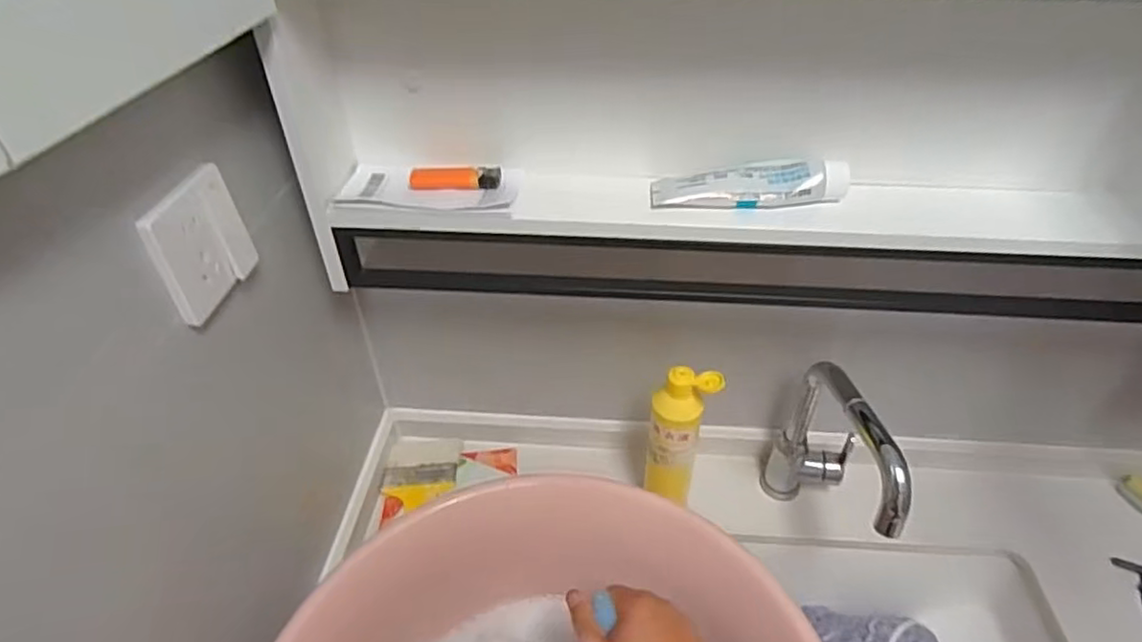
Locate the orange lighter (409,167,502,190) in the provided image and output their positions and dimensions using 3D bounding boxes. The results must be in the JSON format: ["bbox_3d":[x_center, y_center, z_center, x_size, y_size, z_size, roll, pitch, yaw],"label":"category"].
[{"bbox_3d":[-0.105,-0.130,0.590,0.081,0.012,0.024,-1,41,-1],"label":"orange lighter"}]

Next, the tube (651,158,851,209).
[{"bbox_3d":[0.154,-0.119,0.563,0.162,0.033,0.041,4,41,5],"label":"tube"}]

